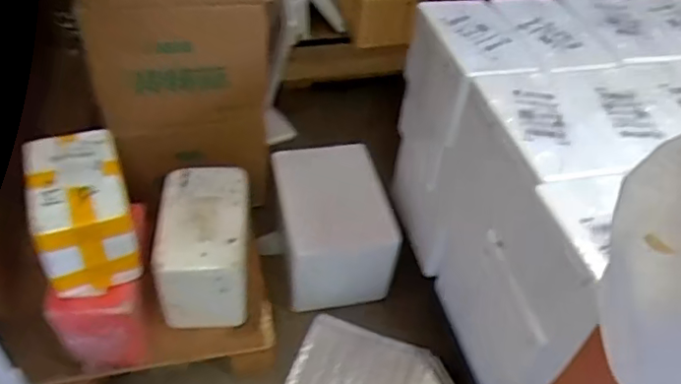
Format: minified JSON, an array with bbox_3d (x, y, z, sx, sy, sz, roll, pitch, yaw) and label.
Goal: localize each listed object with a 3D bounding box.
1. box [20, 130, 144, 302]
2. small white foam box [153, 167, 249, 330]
[{"bbox_3d":[-0.459,0.028,1.054,0.152,0.176,0.238,-13,49,-19],"label":"box"},{"bbox_3d":[-0.280,0.108,1.231,0.174,0.182,0.274,-1,46,-8],"label":"small white foam box"}]

